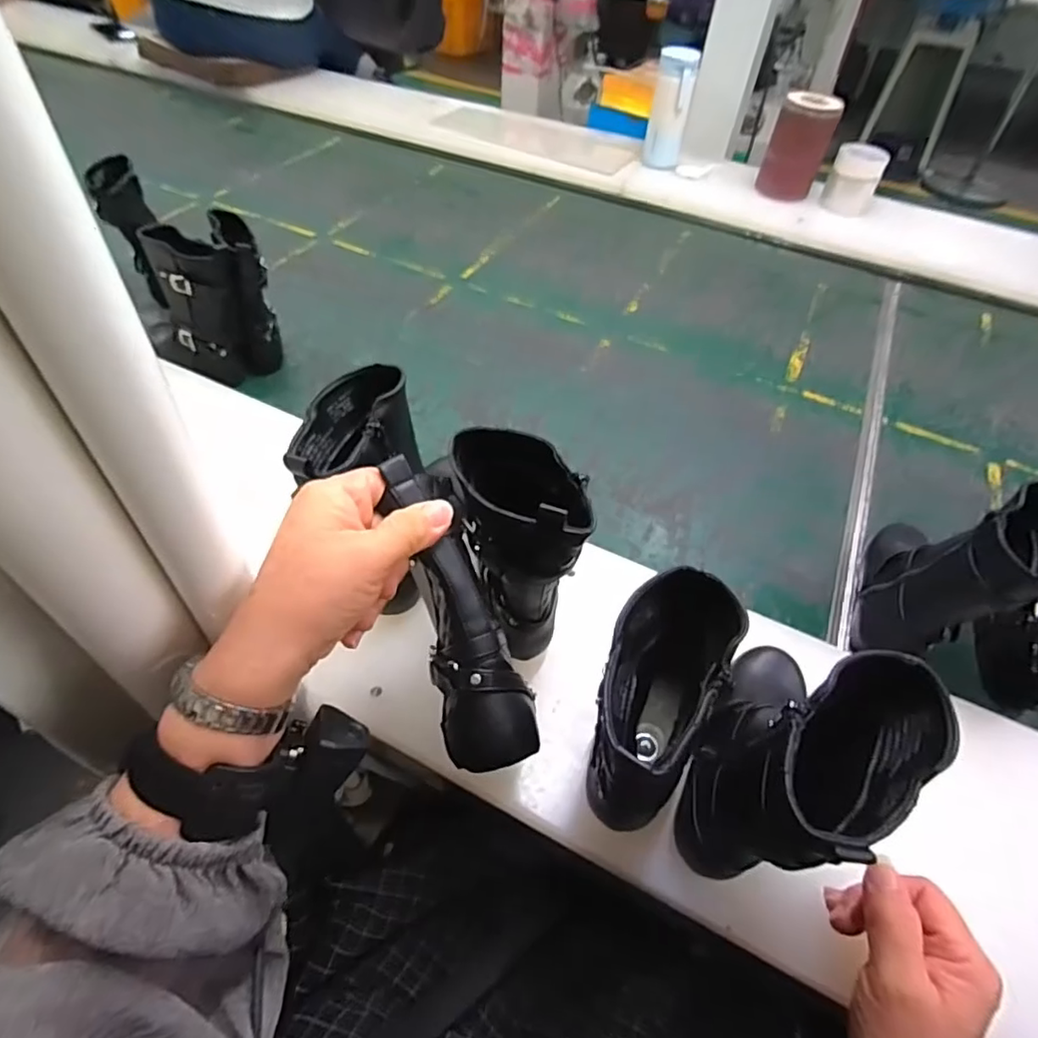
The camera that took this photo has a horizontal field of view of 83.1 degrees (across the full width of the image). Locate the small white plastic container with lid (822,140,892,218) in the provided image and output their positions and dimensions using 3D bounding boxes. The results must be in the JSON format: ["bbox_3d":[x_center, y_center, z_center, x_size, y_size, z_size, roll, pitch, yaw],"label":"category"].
[{"bbox_3d":[0.639,-0.649,1.122,0.087,0.110,0.080,23,53,13],"label":"small white plastic container with lid"}]

